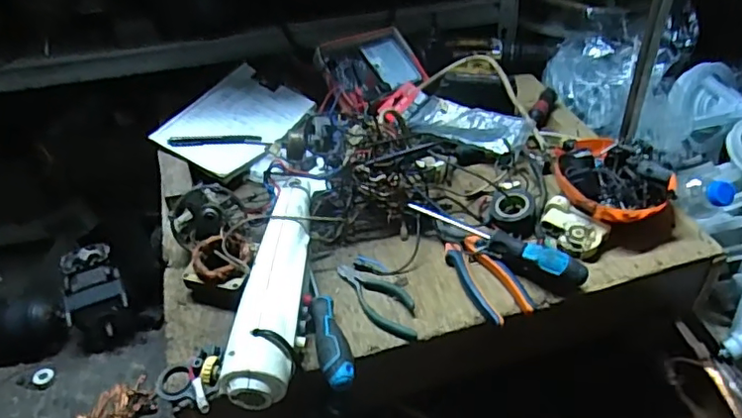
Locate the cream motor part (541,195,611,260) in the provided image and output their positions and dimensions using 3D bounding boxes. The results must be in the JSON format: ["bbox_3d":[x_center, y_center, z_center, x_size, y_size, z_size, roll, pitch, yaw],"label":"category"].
[{"bbox_3d":[0.244,0.023,0.701,0.047,0.035,0.083,-32,48,-28],"label":"cream motor part"}]

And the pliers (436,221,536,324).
[{"bbox_3d":[0.127,0.066,0.672,0.056,0.024,0.162,-17,43,-14],"label":"pliers"}]

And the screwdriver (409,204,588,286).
[{"bbox_3d":[0.143,0.037,0.676,0.222,0.030,0.027,24,49,29],"label":"screwdriver"}]

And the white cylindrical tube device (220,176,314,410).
[{"bbox_3d":[-0.101,0.080,0.640,0.064,0.069,0.290,0,41,5],"label":"white cylindrical tube device"}]

